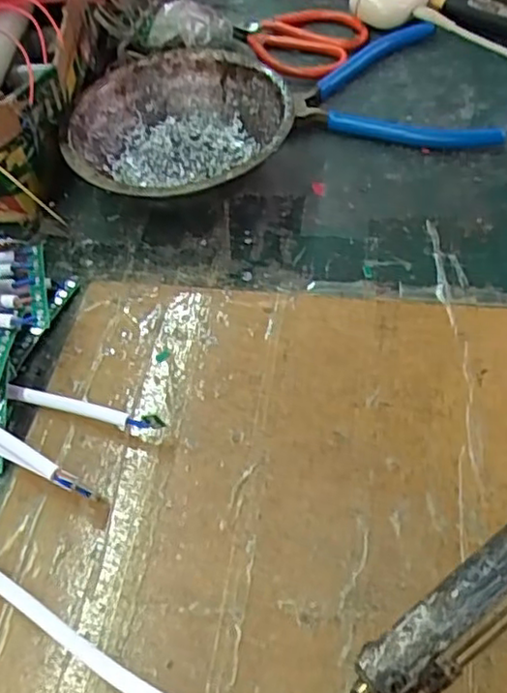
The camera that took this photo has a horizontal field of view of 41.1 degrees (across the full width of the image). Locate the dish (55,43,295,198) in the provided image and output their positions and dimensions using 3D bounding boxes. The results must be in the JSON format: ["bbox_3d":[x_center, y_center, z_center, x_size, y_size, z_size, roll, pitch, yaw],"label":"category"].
[{"bbox_3d":[-0.042,-0.114,0.385,0.120,0.045,0.123,-3,53,4],"label":"dish"}]

